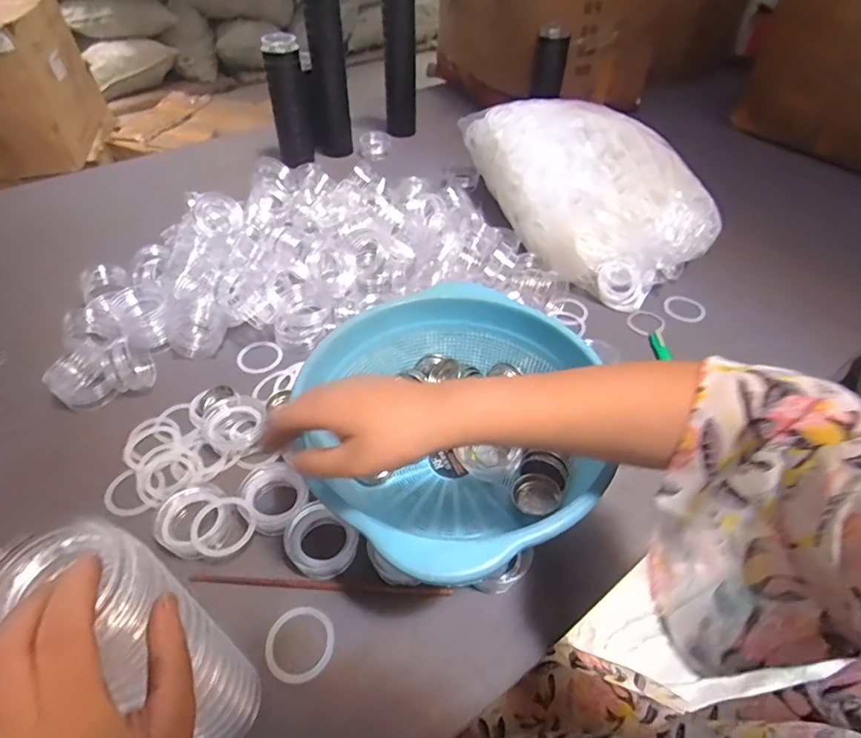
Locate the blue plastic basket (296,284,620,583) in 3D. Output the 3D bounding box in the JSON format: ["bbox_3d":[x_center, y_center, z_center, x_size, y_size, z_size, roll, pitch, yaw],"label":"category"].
[{"bbox_3d":[0.027,0.060,0.483,0.266,0.123,0.273,0,46,0],"label":"blue plastic basket"}]

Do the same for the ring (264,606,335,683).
[{"bbox_3d":[-0.113,0.236,0.439,0.058,0.007,0.062,0,46,0],"label":"ring"}]

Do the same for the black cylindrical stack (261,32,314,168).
[{"bbox_3d":[-0.280,-0.533,1.010,0.074,0.220,0.073,-13,47,-12],"label":"black cylindrical stack"}]

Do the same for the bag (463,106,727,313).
[{"bbox_3d":[0.234,-0.324,0.866,0.235,0.159,0.477,-24,50,-21],"label":"bag"}]

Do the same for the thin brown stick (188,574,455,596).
[{"bbox_3d":[-0.103,0.201,0.471,0.243,0.008,0.008,3,46,3],"label":"thin brown stick"}]

